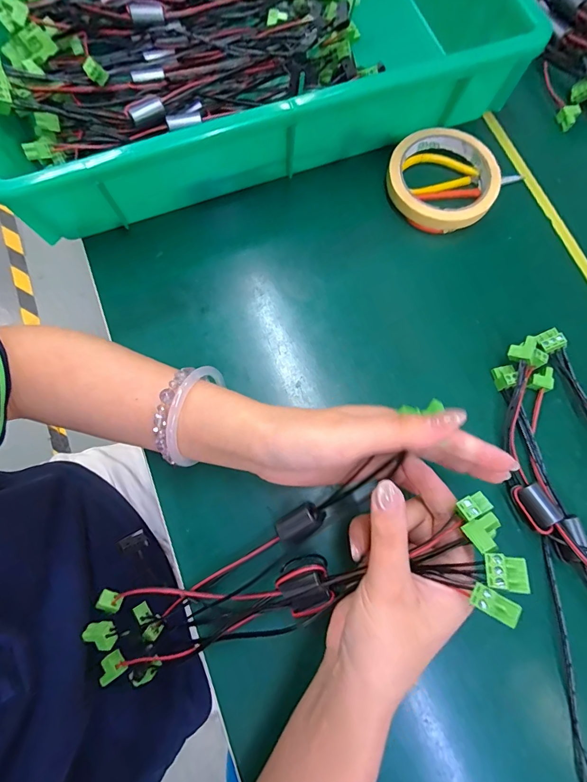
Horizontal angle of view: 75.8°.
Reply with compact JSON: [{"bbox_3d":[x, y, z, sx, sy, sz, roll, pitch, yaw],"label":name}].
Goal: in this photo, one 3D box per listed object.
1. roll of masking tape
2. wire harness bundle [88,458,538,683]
[{"bbox_3d":[0.129,-0.185,0.329,0.092,0.021,0.088,0,77,-1],"label":"roll of masking tape"},{"bbox_3d":[-0.018,0.121,0.239,0.285,0.056,0.080,-27,77,21],"label":"wire harness bundle"}]

